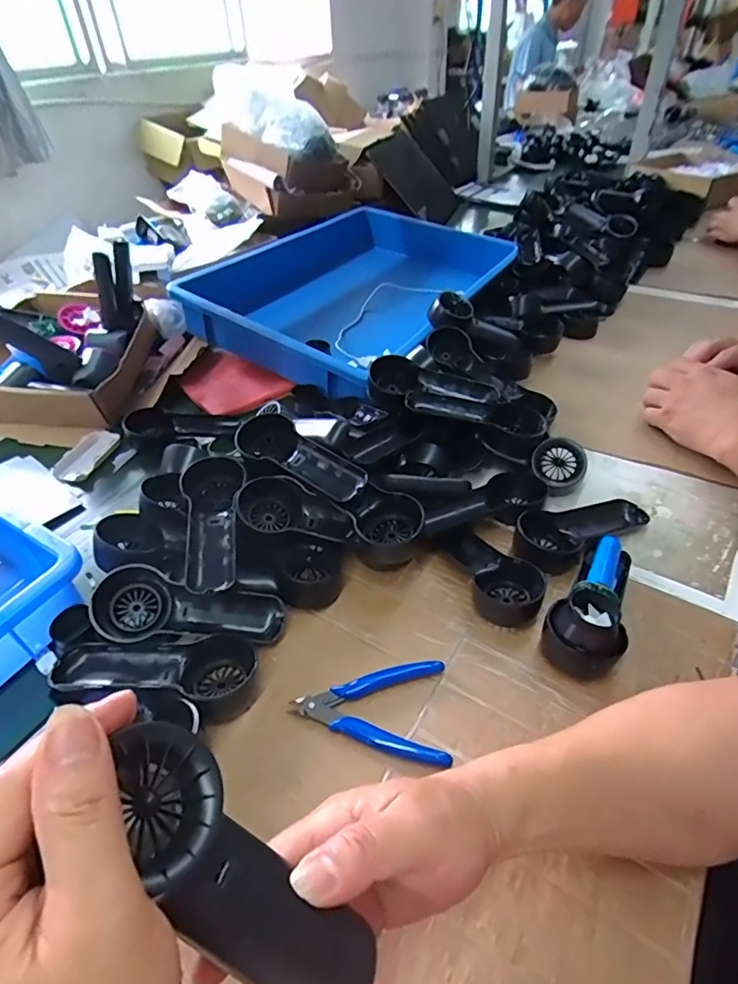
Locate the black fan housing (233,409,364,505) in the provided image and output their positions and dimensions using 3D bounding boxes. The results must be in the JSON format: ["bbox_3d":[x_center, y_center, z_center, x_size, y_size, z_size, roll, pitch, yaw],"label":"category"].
[{"bbox_3d":[-0.073,-0.028,0.510,0.158,0.044,0.057,31,52,31],"label":"black fan housing"}]

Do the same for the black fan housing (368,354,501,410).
[{"bbox_3d":[0.070,-0.114,0.599,0.152,0.044,0.073,12,44,15],"label":"black fan housing"}]

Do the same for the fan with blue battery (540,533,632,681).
[{"bbox_3d":[0.198,0.093,0.442,0.059,0.050,0.156,26,49,27],"label":"fan with blue battery"}]

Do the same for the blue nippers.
[{"bbox_3d":[0.008,0.160,0.404,0.120,0.011,0.075,11,44,14],"label":"blue nippers"}]

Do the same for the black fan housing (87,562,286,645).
[{"bbox_3d":[-0.153,0.102,0.432,0.153,0.039,0.065,6,43,9],"label":"black fan housing"}]

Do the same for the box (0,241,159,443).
[{"bbox_3d":[-0.442,-0.203,0.722,0.209,0.156,0.219,1,42,4],"label":"box"}]

